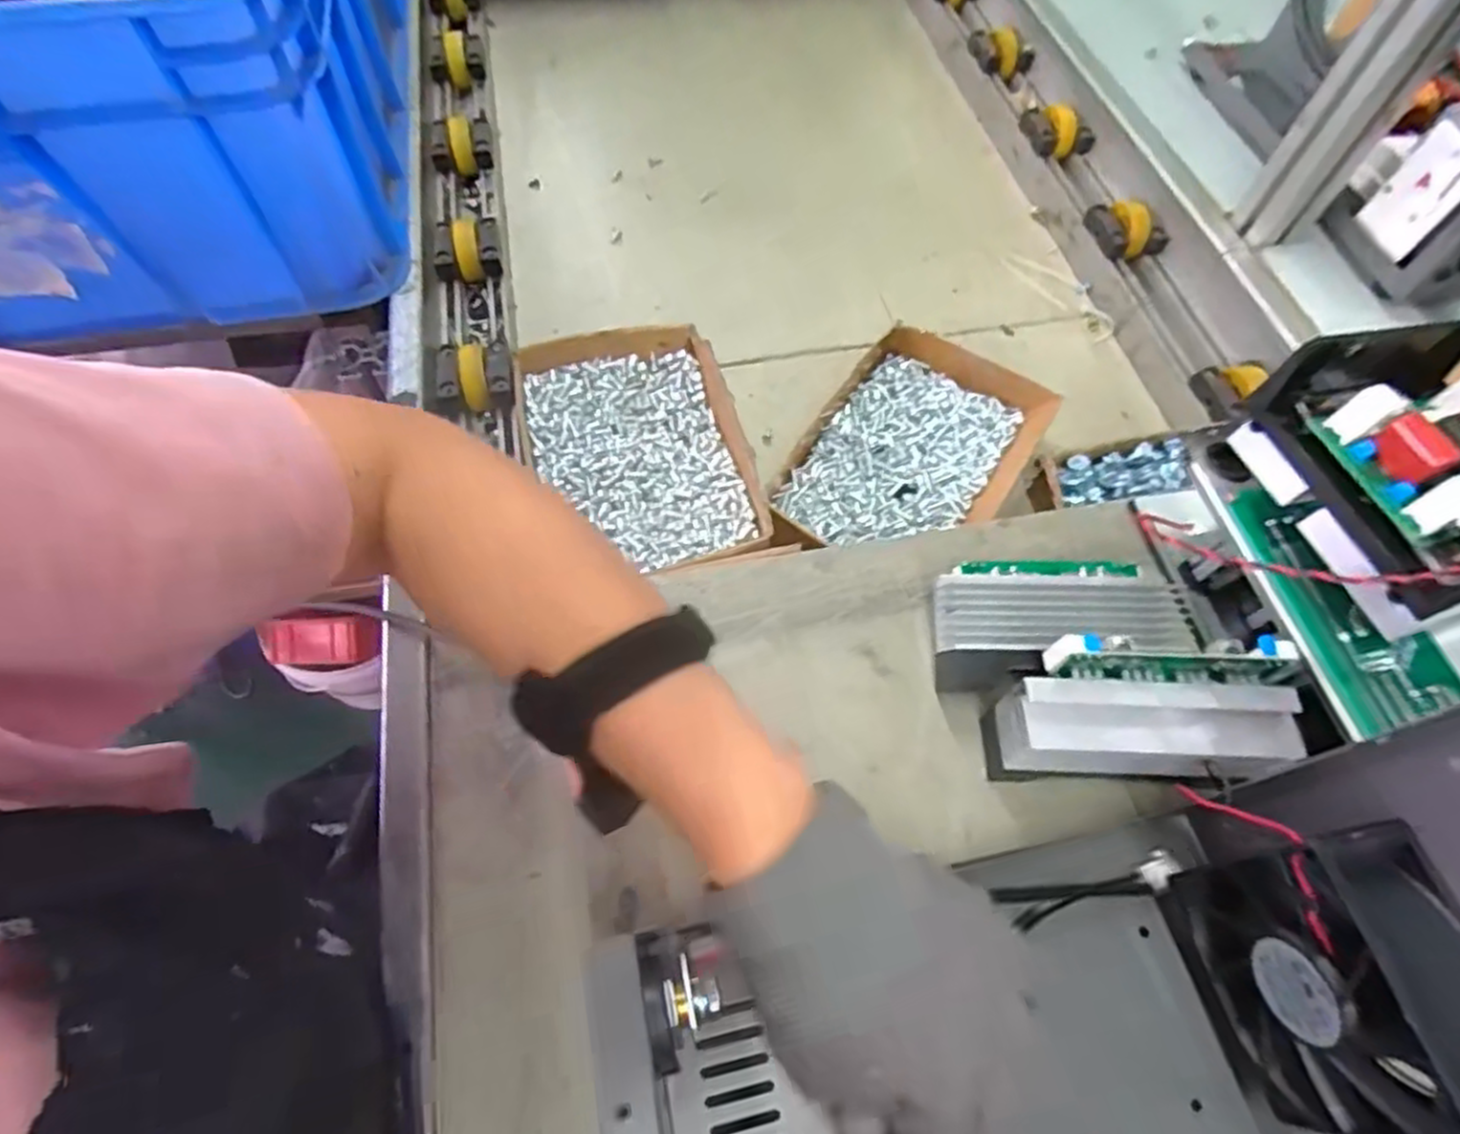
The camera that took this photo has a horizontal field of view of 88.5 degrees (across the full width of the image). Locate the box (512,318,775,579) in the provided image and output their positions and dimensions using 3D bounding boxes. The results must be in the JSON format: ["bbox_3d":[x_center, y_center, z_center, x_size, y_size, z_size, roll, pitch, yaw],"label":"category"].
[{"bbox_3d":[-0.066,-0.083,0.545,0.148,0.043,0.216,-14,63,-10],"label":"box"}]

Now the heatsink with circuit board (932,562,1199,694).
[{"bbox_3d":[0.179,0.026,0.415,0.144,0.041,0.072,-5,62,-5],"label":"heatsink with circuit board"}]

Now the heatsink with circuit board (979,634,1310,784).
[{"bbox_3d":[0.194,0.074,0.368,0.132,0.077,0.056,2,61,-1],"label":"heatsink with circuit board"}]

